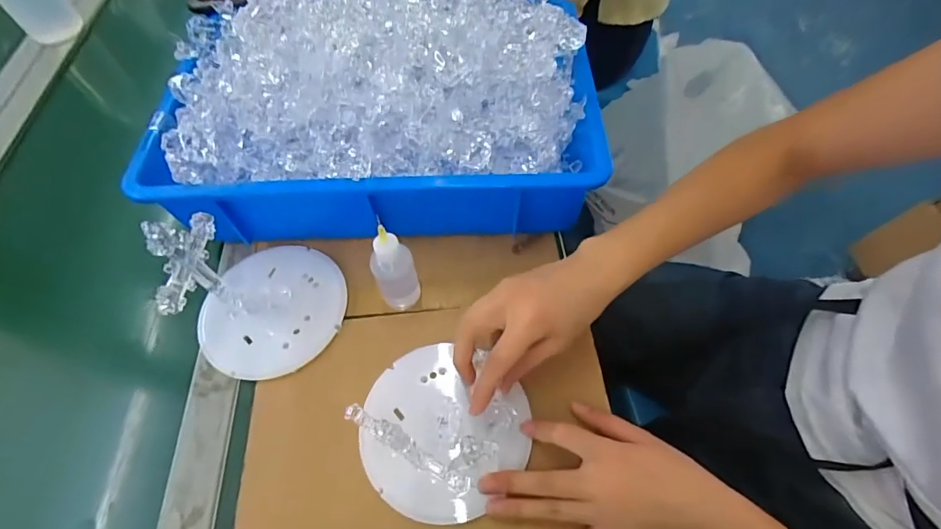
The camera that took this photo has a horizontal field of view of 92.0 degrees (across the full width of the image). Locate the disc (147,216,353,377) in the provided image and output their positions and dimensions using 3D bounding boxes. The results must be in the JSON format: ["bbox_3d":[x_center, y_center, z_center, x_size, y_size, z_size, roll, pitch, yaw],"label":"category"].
[{"bbox_3d":[-0.178,0.013,0.370,0.117,0.121,0.127,-1,58,2],"label":"disc"}]

